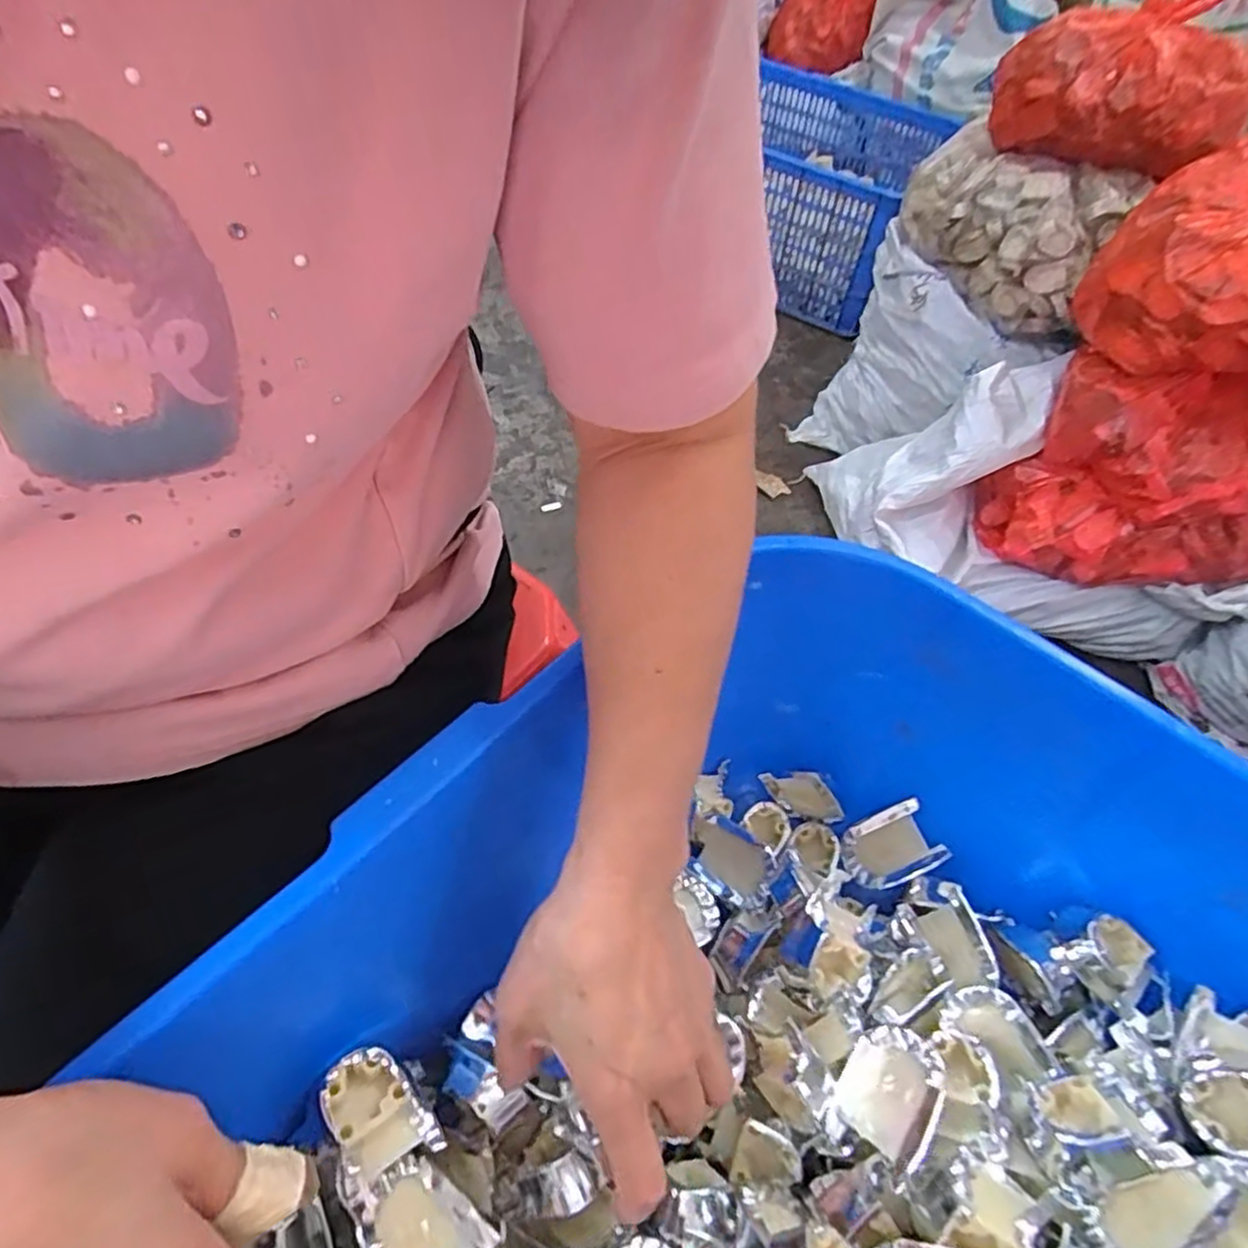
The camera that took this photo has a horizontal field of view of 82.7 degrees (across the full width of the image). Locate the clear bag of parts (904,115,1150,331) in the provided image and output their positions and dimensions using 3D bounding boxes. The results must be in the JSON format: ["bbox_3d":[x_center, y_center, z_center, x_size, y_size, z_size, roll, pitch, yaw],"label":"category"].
[{"bbox_3d":[0.562,-0.596,1.059,0.139,0.181,0.341,-24,60,-19],"label":"clear bag of parts"}]

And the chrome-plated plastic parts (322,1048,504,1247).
[{"bbox_3d":[-0.083,0.216,0.272,0.035,0.030,0.102,-27,78,-20],"label":"chrome-plated plastic parts"}]

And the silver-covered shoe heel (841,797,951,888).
[{"bbox_3d":[0.151,0.128,0.410,0.054,0.017,0.040,-32,50,19],"label":"silver-covered shoe heel"}]

